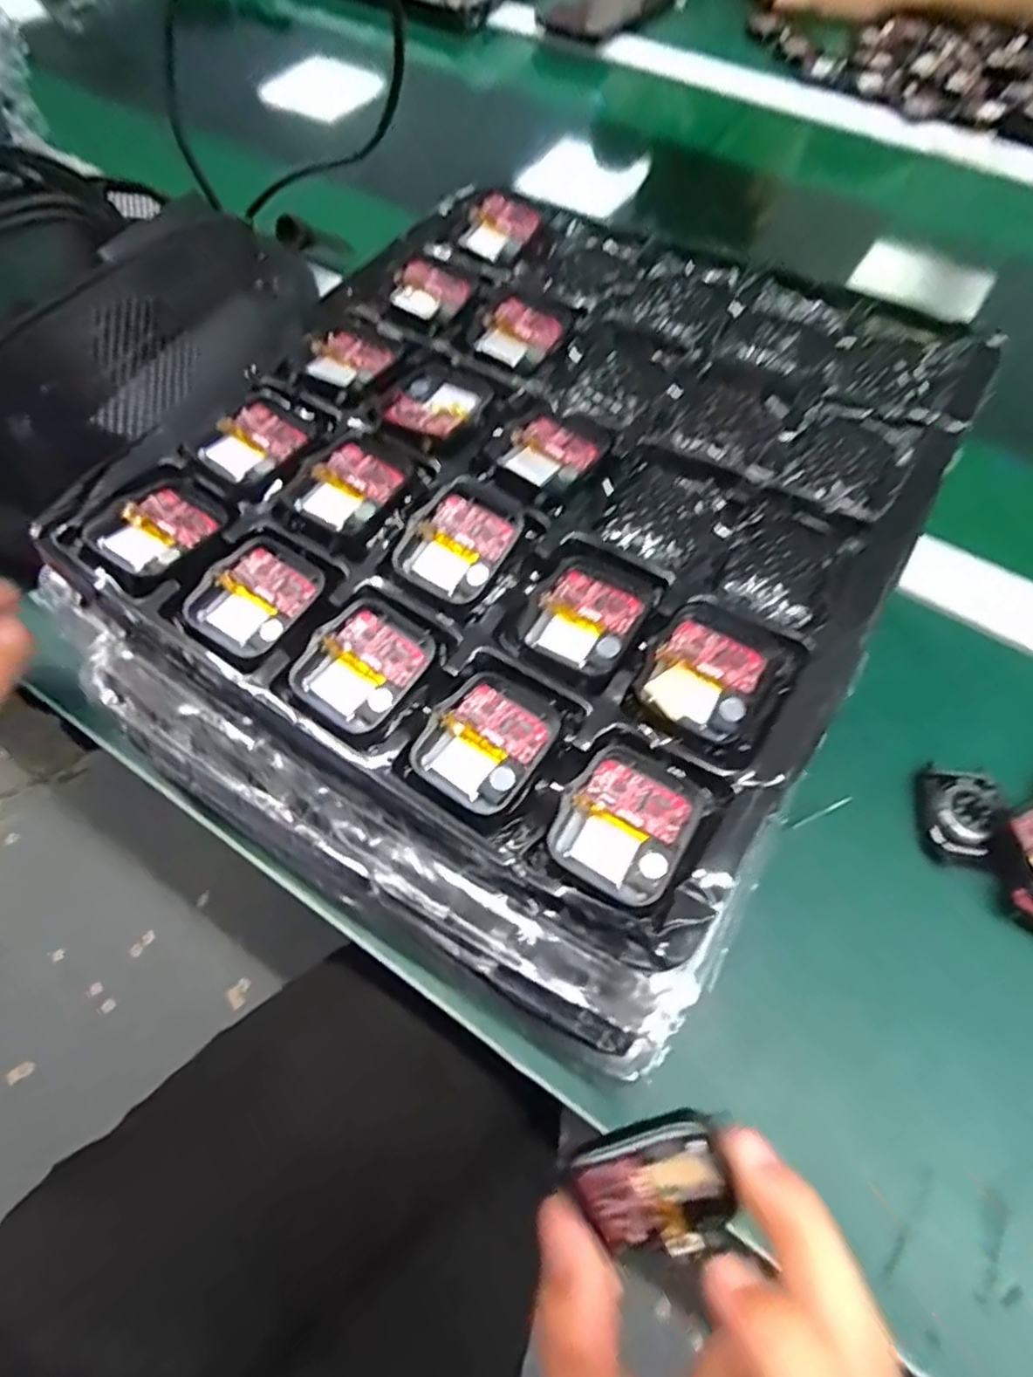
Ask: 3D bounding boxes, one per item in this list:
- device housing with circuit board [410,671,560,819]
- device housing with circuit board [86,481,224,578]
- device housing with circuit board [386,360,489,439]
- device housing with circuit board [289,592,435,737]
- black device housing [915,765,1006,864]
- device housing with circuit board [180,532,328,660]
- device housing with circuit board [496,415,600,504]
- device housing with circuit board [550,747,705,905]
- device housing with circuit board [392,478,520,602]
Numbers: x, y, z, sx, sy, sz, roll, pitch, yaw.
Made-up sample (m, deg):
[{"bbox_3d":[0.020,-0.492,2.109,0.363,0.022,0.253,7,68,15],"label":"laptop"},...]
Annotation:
[{"bbox_3d":[-0.009,0.017,0.221,0.036,0.005,0.043,33,67,16],"label":"device housing with circuit board"},{"bbox_3d":[-0.132,-0.060,0.252,0.033,0.010,0.041,32,67,16],"label":"device housing with circuit board"},{"bbox_3d":[-0.032,-0.118,0.280,0.035,0.004,0.039,30,67,15],"label":"device housing with circuit board"},{"bbox_3d":[-0.051,-0.009,0.232,0.036,0.008,0.045,34,68,17],"label":"device housing with circuit board"},{"bbox_3d":[0.197,0.056,0.305,0.031,0.011,0.041,7,63,4],"label":"black device housing"},{"bbox_3d":[-0.091,-0.034,0.243,0.035,0.007,0.043,29,66,14],"label":"device housing with circuit board"},{"bbox_3d":[0.012,-0.091,0.268,0.032,0.004,0.043,33,67,16],"label":"device housing with circuit board"},{"bbox_3d":[0.033,0.040,0.207,0.037,0.006,0.040,29,66,15],"label":"device housing with circuit board"},{"bbox_3d":[-0.020,-0.055,0.248,0.035,0.008,0.044,30,67,15],"label":"device housing with circuit board"}]

